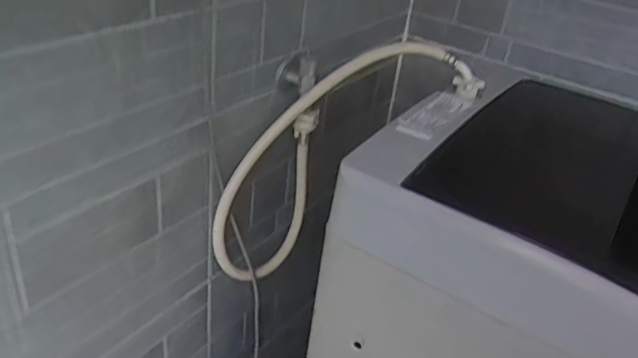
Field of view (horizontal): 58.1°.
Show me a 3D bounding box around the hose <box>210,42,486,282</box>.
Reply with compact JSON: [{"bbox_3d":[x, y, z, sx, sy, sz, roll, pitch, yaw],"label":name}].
[{"bbox_3d":[0.013,-0.041,0.901,0.481,0.173,0.118,-40,34,9],"label":"hose"}]

